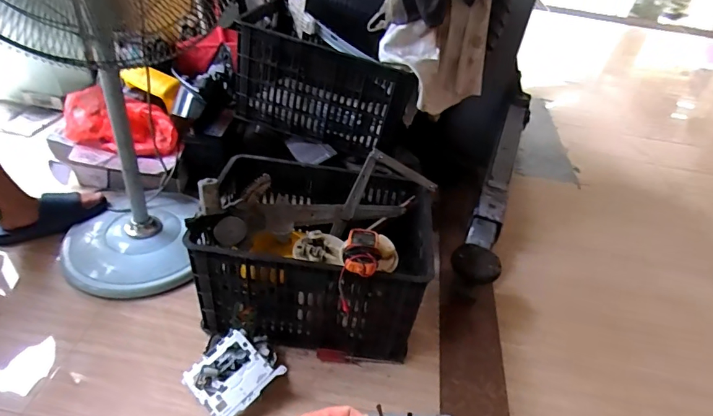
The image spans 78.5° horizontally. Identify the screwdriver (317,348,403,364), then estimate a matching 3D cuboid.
[{"bbox_3d":[0.007,0.342,1.000,0.193,0.019,0.025,4,39,-4],"label":"screwdriver"}]

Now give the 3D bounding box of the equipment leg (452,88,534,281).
[{"bbox_3d":[0.515,-0.135,1.508,0.118,0.121,1.144,21,41,14],"label":"equipment leg"}]

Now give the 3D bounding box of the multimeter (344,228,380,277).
[{"bbox_3d":[0.012,0.084,0.865,0.070,0.045,0.134,9,22,1],"label":"multimeter"}]

